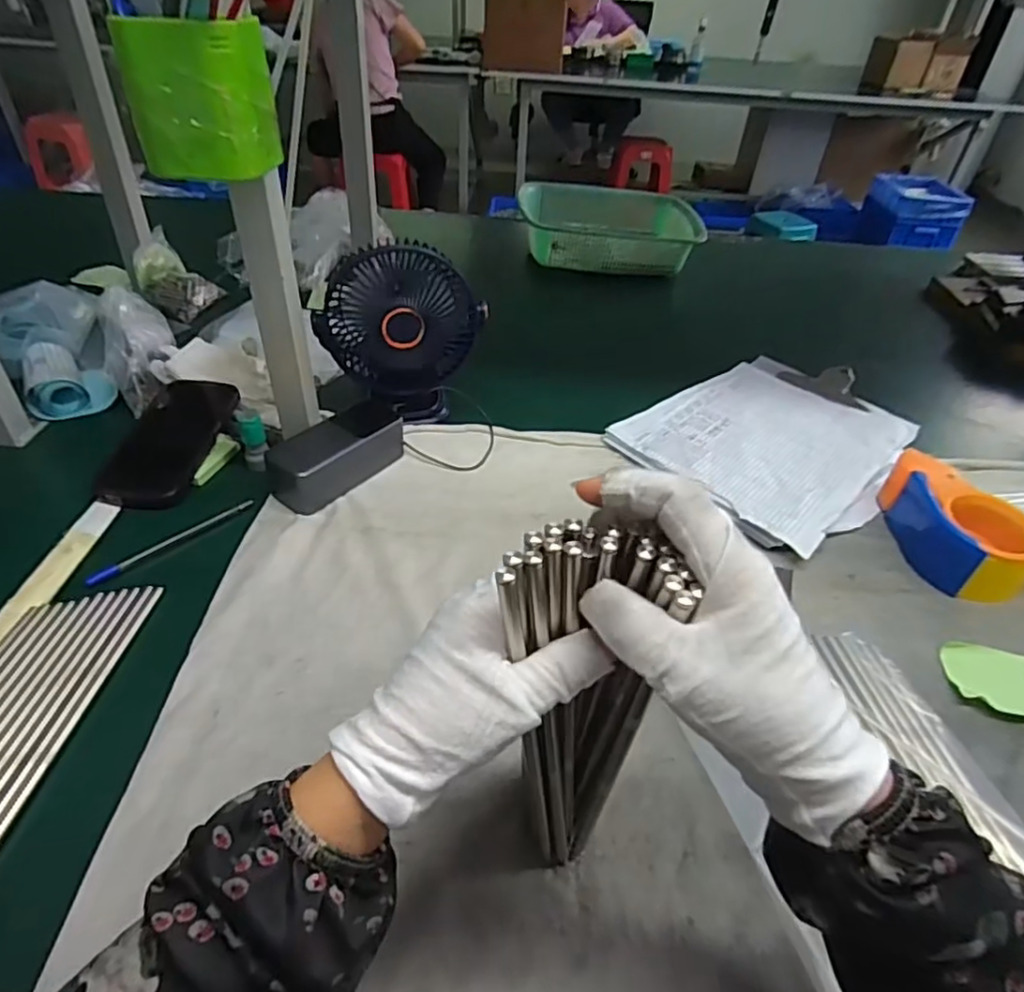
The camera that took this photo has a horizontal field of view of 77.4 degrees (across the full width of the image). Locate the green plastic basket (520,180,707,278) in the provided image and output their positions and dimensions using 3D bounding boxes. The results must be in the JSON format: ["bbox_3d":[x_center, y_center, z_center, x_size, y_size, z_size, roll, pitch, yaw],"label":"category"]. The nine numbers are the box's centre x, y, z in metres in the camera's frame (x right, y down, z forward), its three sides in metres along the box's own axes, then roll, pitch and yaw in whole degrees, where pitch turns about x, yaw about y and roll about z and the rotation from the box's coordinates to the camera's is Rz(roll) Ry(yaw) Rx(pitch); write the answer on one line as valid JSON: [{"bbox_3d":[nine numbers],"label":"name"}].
[{"bbox_3d":[0.162,-0.462,1.104,0.296,0.077,0.202,1,40,-4],"label":"green plastic basket"}]

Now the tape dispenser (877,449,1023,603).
[{"bbox_3d":[0.399,0.020,0.576,0.078,0.060,0.136,-2,41,-8],"label":"tape dispenser"}]

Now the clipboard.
[{"bbox_3d":[0.294,-0.066,0.699,0.319,0.023,0.240,-26,48,-31],"label":"clipboard"}]

